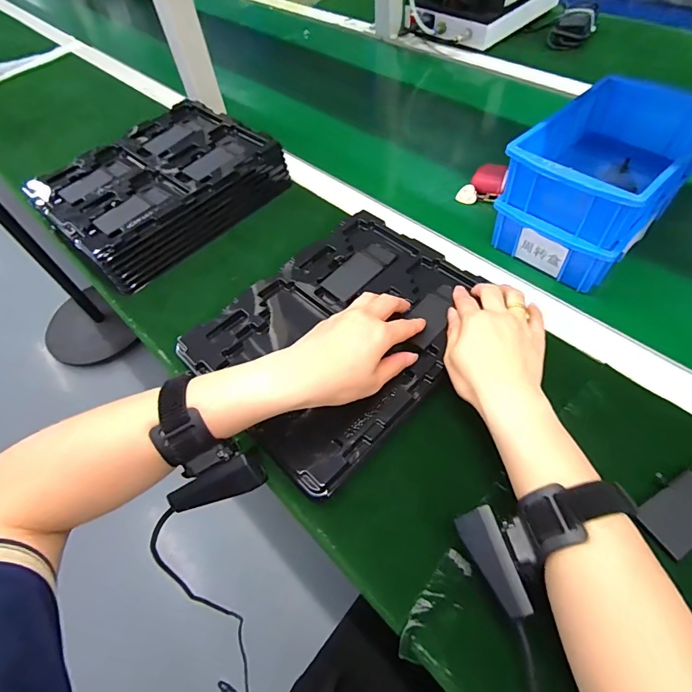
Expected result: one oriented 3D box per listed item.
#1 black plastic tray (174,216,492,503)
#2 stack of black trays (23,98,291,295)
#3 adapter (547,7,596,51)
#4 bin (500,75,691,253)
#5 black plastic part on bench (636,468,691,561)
[{"bbox_3d":[-0.001,-0.022,0.423,0.271,0.028,0.216,-40,66,-22],"label":"black plastic tray"},{"bbox_3d":[-0.249,-0.220,0.568,0.207,0.059,0.280,37,66,27],"label":"stack of black trays"},{"bbox_3d":[0.434,-0.606,0.807,0.071,0.043,0.082,25,61,21],"label":"adapter"},{"bbox_3d":[0.278,-0.197,0.442,0.205,0.066,0.133,-38,60,-20],"label":"bin"},{"bbox_3d":[0.269,0.120,0.320,0.089,0.009,0.038,-26,57,-13],"label":"black plastic part on bench"}]

